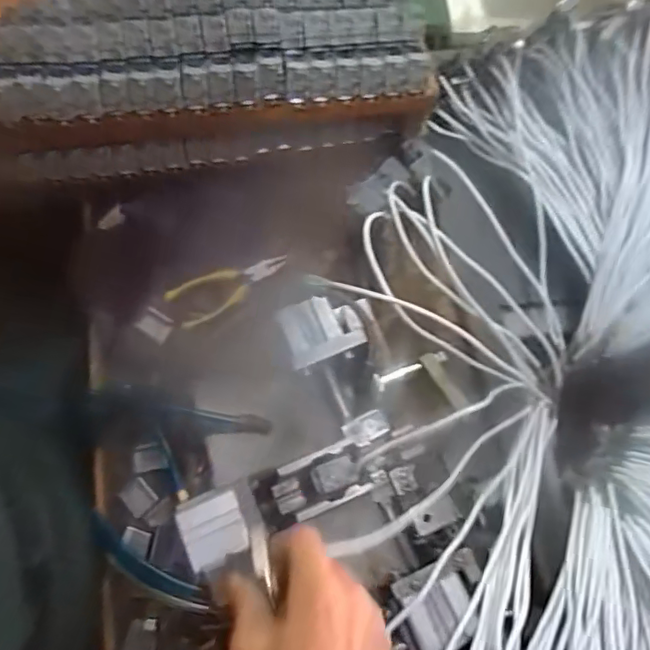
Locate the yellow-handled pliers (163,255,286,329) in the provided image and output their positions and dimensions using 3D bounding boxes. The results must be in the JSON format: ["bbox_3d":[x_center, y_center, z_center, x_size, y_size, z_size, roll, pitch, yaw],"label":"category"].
[{"bbox_3d":[-0.101,-0.045,0.606,0.127,0.010,0.048,-33,75,-13],"label":"yellow-handled pliers"}]

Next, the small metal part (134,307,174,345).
[{"bbox_3d":[-0.170,0.000,0.578,0.034,0.006,0.027,30,71,8],"label":"small metal part"}]

